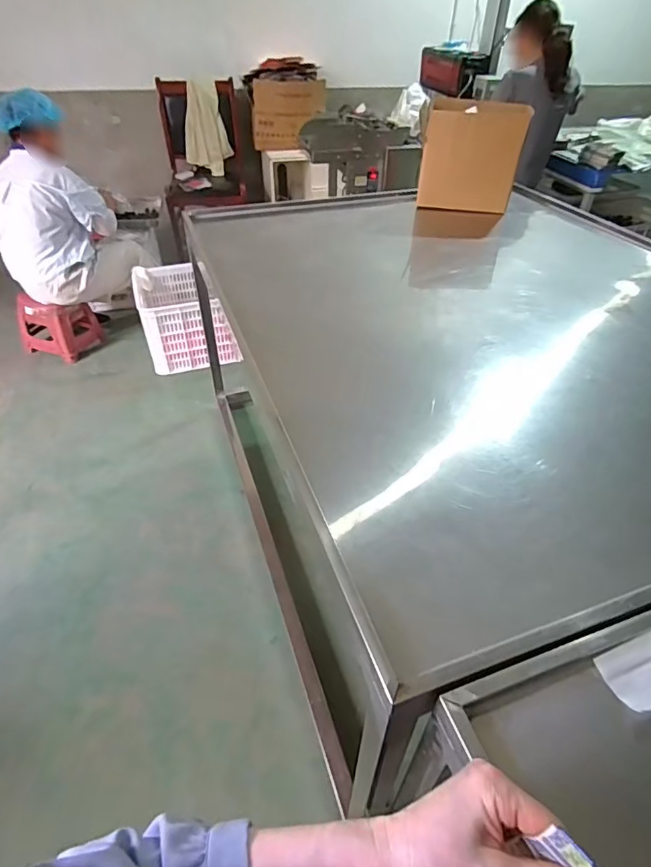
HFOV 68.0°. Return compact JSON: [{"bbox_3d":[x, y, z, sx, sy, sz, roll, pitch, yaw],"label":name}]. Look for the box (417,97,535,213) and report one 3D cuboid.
[{"bbox_3d":[0.426,-0.834,1.447,0.296,0.262,0.145,11,43,10],"label":"box"}]

